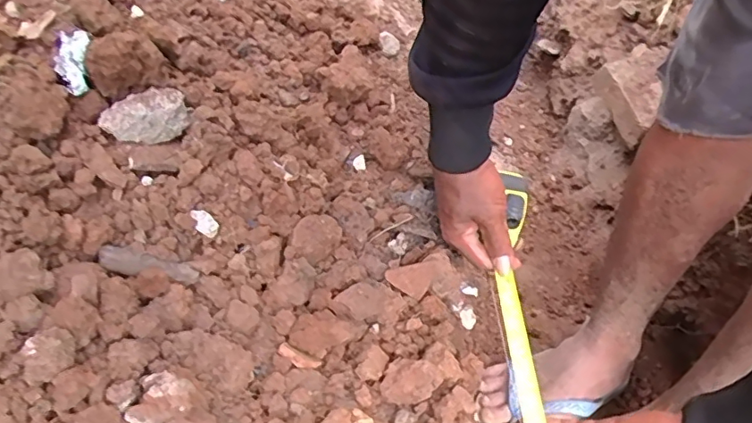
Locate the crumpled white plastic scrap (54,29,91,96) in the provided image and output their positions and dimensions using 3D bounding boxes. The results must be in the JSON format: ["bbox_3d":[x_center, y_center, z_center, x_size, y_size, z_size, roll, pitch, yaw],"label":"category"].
[{"bbox_3d":[-0.231,-0.114,0.404,0.023,0.014,0.050,-4,84,-9],"label":"crumpled white plastic scrap"}]

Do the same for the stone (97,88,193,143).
[{"bbox_3d":[-0.175,-0.073,0.410,0.064,0.030,0.027,-20,50,-23],"label":"stone"}]

